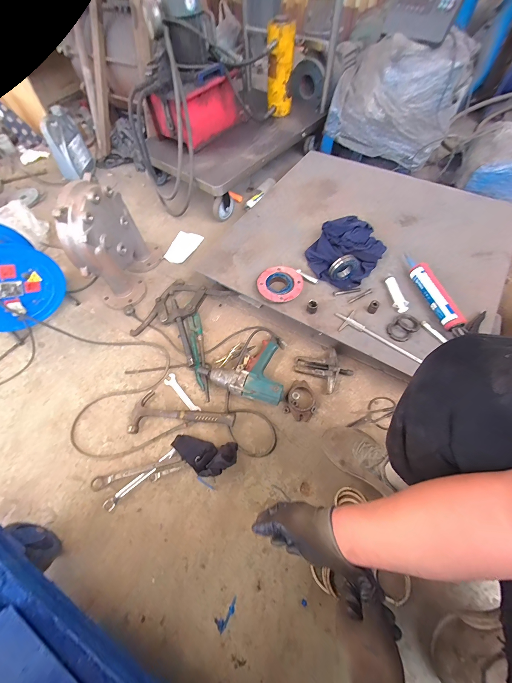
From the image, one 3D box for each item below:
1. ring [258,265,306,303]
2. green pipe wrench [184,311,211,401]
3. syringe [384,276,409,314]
[{"bbox_3d":[0.081,-0.197,0.904,0.153,0.033,0.149,-1,61,1],"label":"ring"},{"bbox_3d":[-0.196,0.045,0.905,0.051,0.031,0.320,-14,62,-6],"label":"green pipe wrench"},{"bbox_3d":[0.471,-0.160,0.881,0.031,0.032,0.148,-9,61,-3],"label":"syringe"}]

